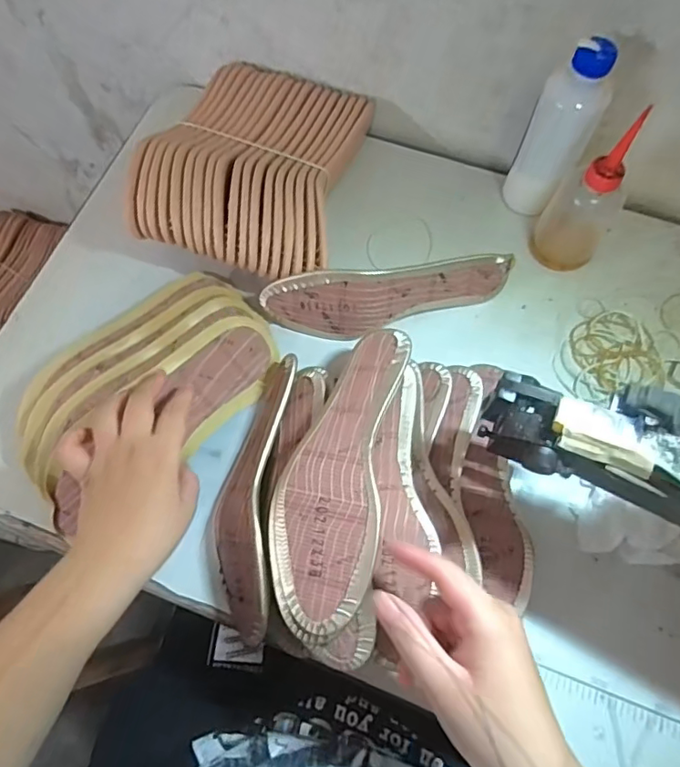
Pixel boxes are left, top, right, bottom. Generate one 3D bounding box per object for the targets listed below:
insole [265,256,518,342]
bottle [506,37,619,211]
[{"bbox_3d":[0.048,-0.083,0.509,0.240,0.060,0.048,-7,69,-2],"label":"insole"},{"bbox_3d":[0.201,-0.225,0.508,0.058,0.173,0.045,26,71,10],"label":"bottle"}]

